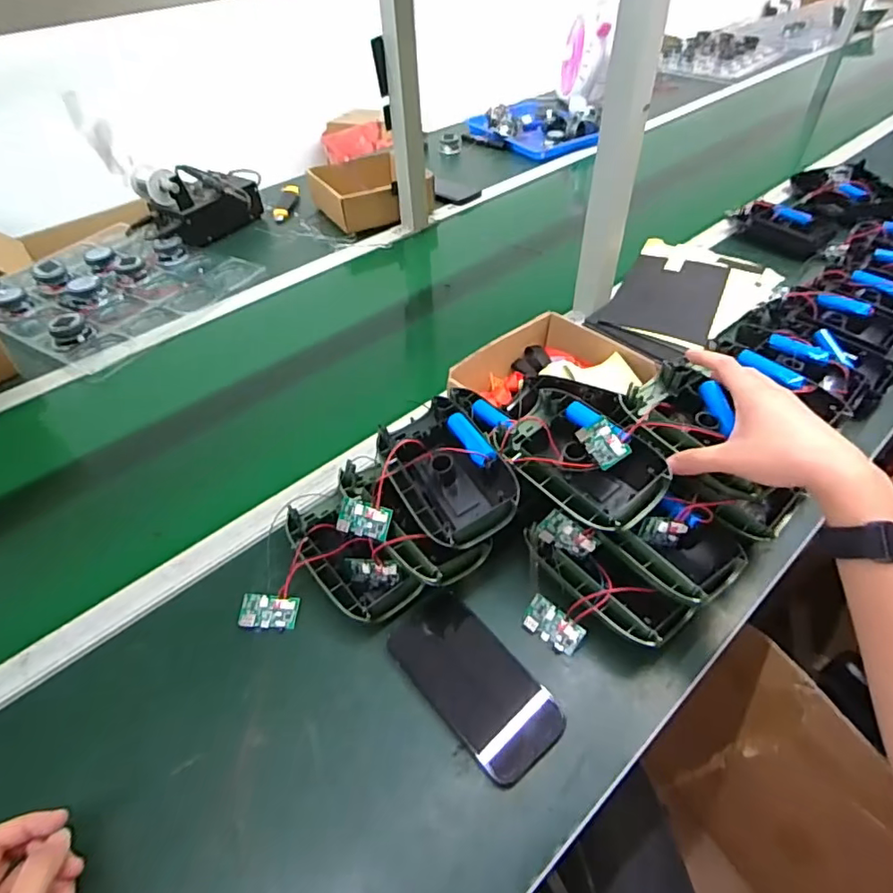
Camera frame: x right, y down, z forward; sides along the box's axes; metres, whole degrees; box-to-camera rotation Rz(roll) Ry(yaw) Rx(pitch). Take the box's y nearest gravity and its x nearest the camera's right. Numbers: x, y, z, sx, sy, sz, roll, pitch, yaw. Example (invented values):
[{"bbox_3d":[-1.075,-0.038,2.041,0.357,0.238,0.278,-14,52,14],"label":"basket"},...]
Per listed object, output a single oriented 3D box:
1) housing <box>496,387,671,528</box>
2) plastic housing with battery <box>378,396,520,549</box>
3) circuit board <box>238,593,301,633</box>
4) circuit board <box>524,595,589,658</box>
[{"bbox_3d":[0.123,0.009,0.515,0.098,0.048,0.160,-36,55,-28],"label":"housing"},{"bbox_3d":[-0.005,0.026,0.533,0.109,0.053,0.162,-26,51,-20],"label":"plastic housing with battery"},{"bbox_3d":[-0.174,0.163,0.536,0.055,0.006,0.034,3,64,2],"label":"circuit board"},{"bbox_3d":[0.100,0.167,0.511,0.055,0.012,0.034,33,99,26],"label":"circuit board"}]

